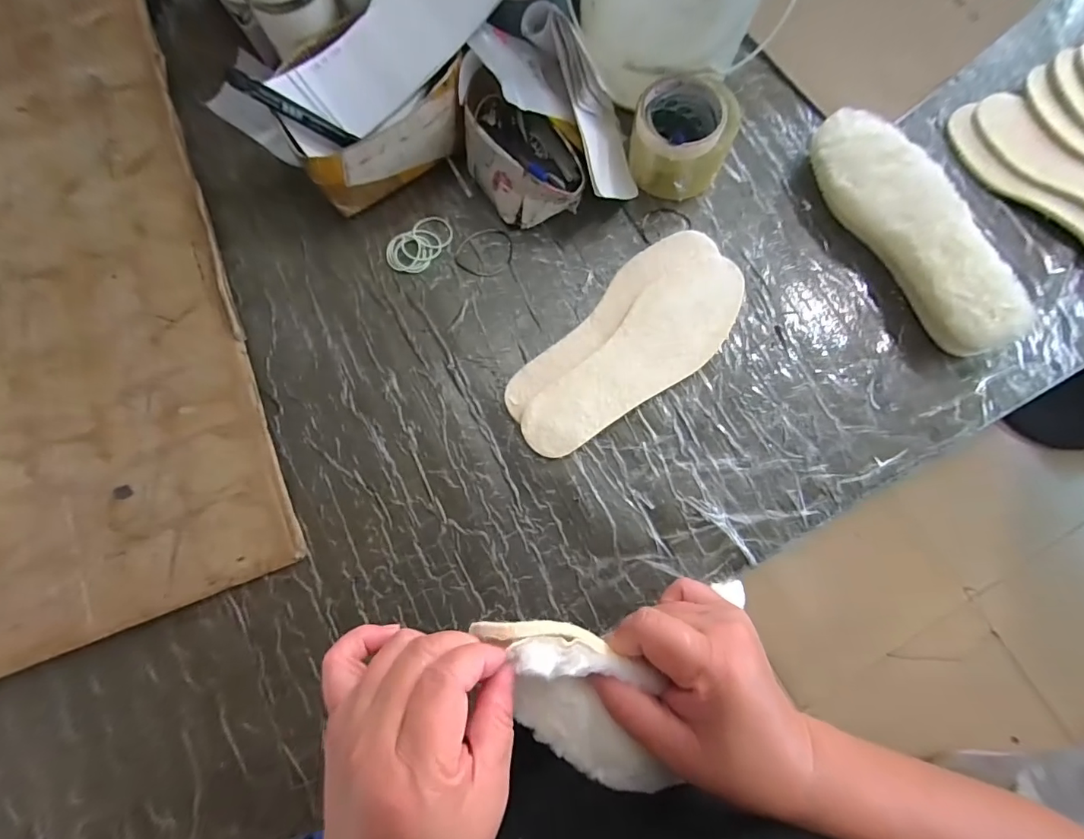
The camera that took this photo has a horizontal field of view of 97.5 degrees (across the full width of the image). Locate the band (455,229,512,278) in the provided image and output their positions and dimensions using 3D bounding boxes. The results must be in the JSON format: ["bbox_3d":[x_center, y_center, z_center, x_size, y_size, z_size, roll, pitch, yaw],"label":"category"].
[{"bbox_3d":[-0.062,-0.186,0.526,0.061,0.004,0.059,0,79,0],"label":"band"}]

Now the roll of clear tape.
[{"bbox_3d":[0.145,-0.295,0.502,0.097,0.083,0.094,0,79,0],"label":"roll of clear tape"}]

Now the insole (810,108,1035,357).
[{"bbox_3d":[0.376,-0.197,0.484,0.095,0.056,0.281,-27,80,-5],"label":"insole"}]

